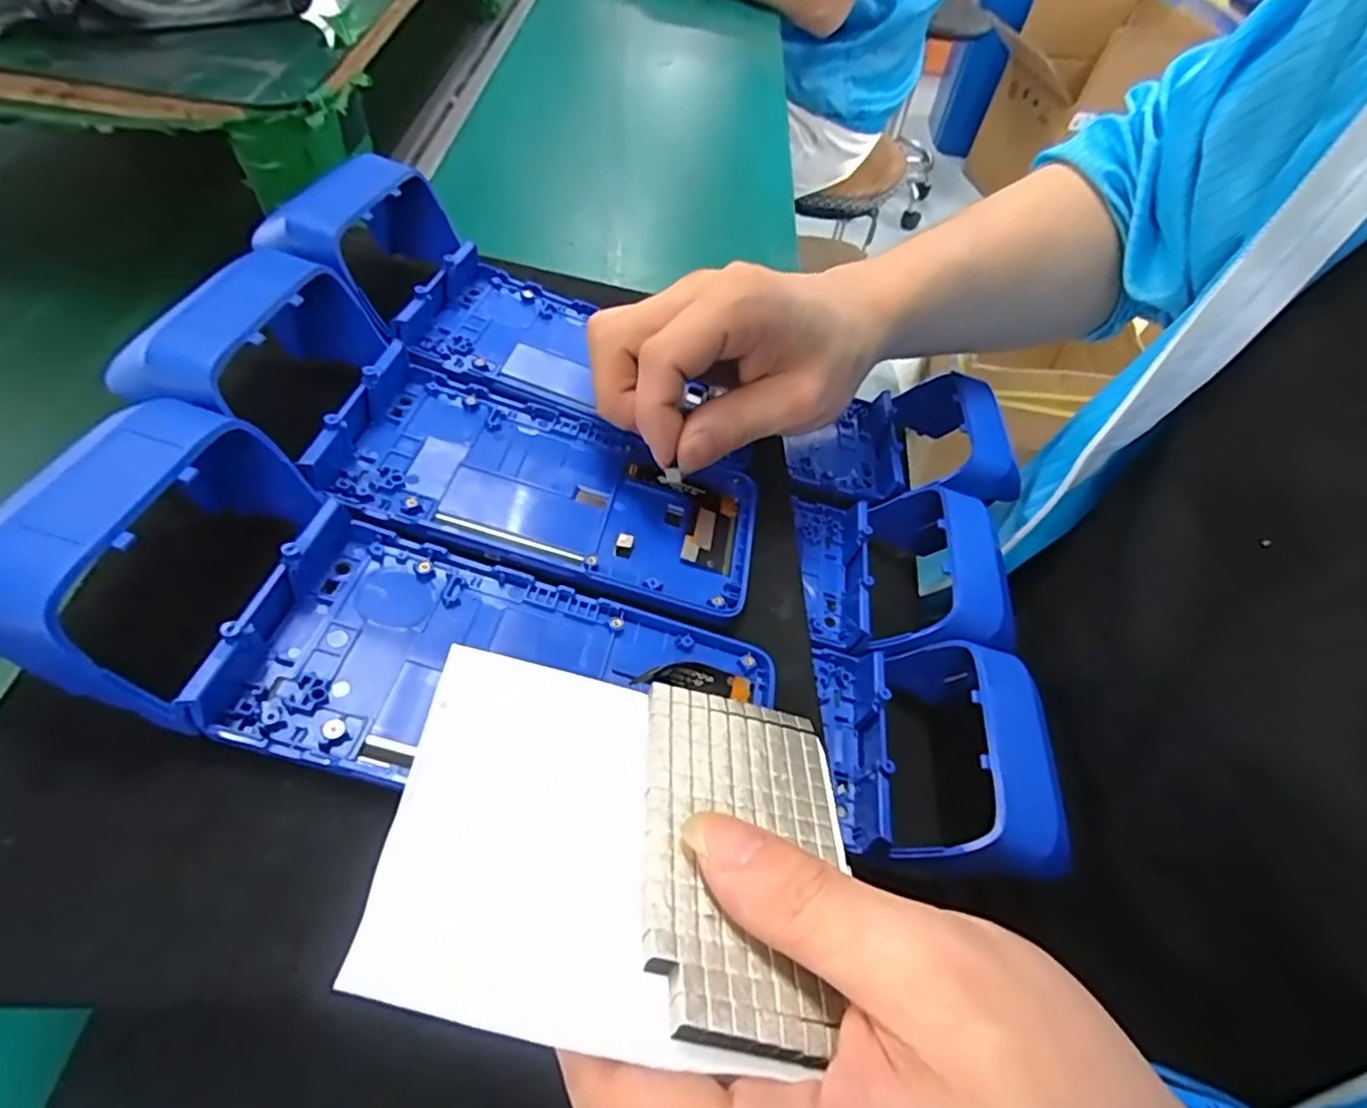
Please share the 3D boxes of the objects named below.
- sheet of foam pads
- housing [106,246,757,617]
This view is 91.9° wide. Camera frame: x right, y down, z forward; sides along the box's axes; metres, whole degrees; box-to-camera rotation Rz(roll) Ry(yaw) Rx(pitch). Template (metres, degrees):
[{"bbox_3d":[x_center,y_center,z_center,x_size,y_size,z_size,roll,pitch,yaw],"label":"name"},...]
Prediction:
[{"bbox_3d":[-0.010,0.068,0.166,0.113,0.007,0.093,18,34,-16],"label":"sheet of foam pads"},{"bbox_3d":[-0.074,-0.040,0.259,0.217,0.042,0.082,24,52,-12],"label":"housing"}]

